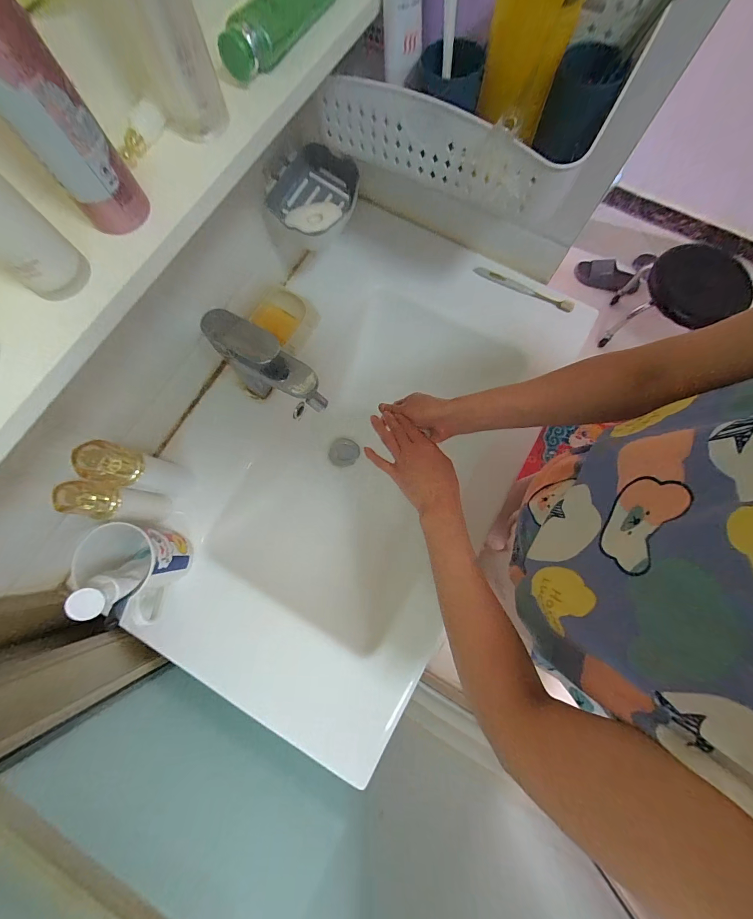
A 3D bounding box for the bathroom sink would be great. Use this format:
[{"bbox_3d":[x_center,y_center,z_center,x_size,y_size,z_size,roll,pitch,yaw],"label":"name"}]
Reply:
[{"bbox_3d":[-0.053,-0.007,0.644,0.484,0.190,0.779,29,79,7],"label":"bathroom sink"}]

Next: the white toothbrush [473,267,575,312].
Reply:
[{"bbox_3d":[0.263,-0.305,0.628,0.184,0.019,0.015,27,78,7],"label":"white toothbrush"}]

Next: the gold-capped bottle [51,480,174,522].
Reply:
[{"bbox_3d":[-0.325,0.056,0.446,0.034,0.161,0.041,6,77,2],"label":"gold-capped bottle"}]

